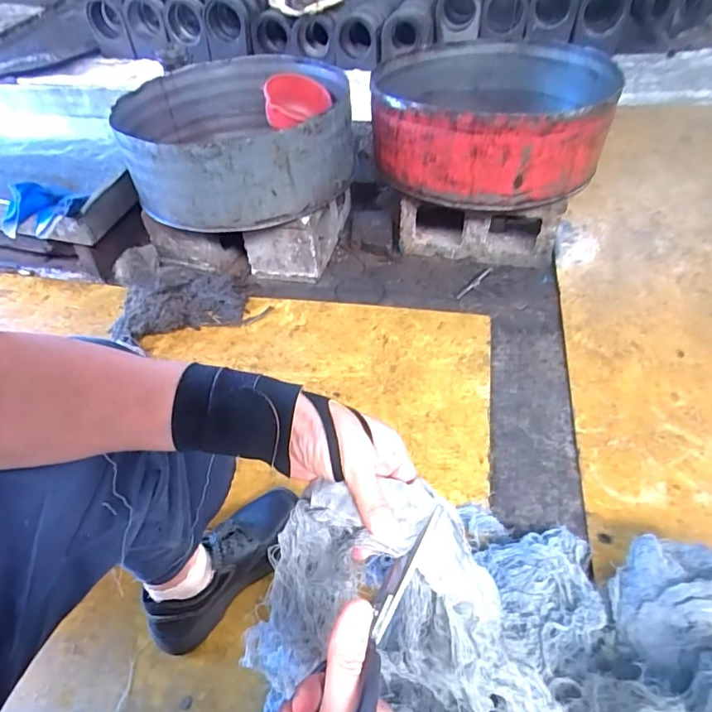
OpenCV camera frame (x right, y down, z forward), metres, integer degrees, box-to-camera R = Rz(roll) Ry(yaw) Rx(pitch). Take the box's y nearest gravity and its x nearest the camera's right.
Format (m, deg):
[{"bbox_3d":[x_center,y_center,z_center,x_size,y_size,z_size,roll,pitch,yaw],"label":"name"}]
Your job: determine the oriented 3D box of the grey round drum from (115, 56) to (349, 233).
[{"bbox_3d":[-0.284,-0.559,1.193,0.537,0.183,0.592,-14,47,-10],"label":"grey round drum"}]

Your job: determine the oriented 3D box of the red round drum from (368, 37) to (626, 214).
[{"bbox_3d":[0.324,-0.585,1.156,0.540,0.190,0.540,-2,46,2],"label":"red round drum"}]

